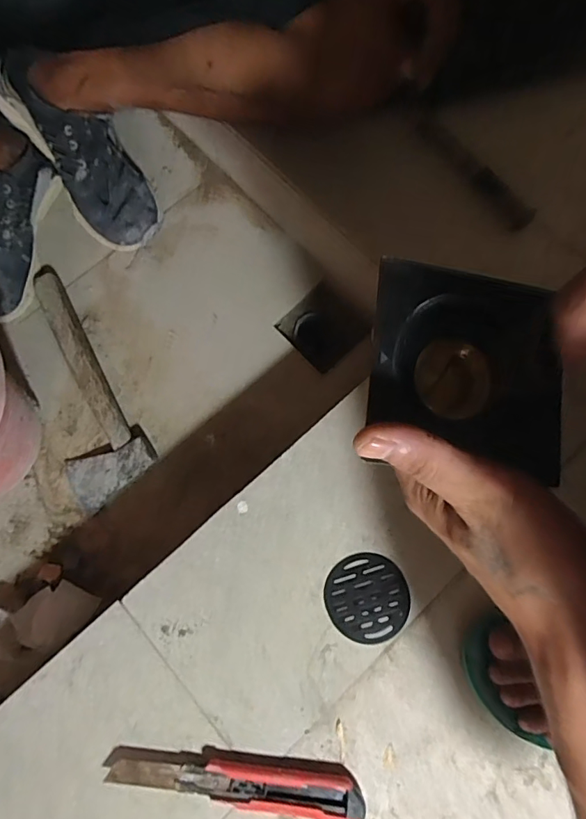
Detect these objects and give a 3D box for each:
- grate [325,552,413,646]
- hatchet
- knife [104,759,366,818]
[{"bbox_3d":[0.068,0.172,0.438,0.074,0.006,0.074,0,75,2],"label":"grate"},{"bbox_3d":[-0.290,-0.030,0.616,0.104,0.029,0.308,-31,76,-6],"label":"hatchet"},{"bbox_3d":[-0.047,0.312,0.396,0.205,0.018,0.033,4,75,3],"label":"knife"}]

